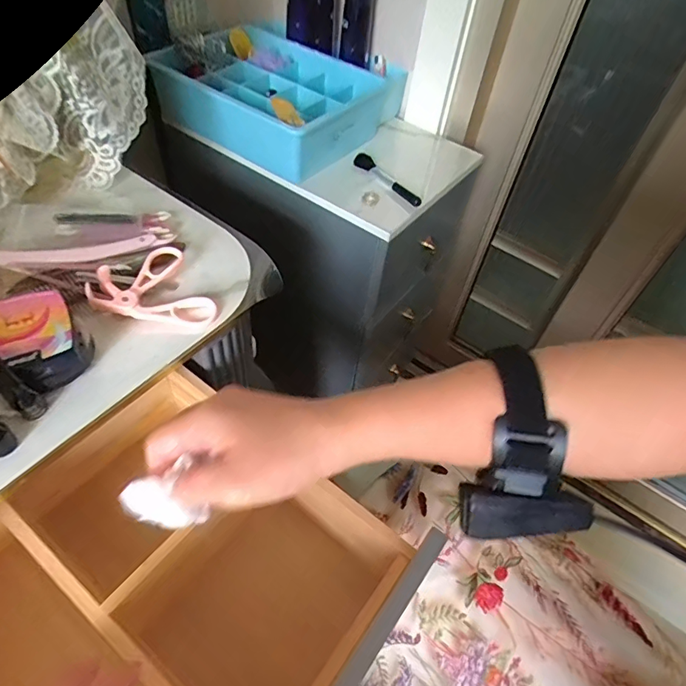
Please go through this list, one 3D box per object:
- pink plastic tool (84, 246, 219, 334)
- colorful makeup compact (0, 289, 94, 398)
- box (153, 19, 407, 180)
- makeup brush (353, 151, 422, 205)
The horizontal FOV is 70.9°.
[{"bbox_3d":[-0.156,-0.039,0.388,0.081,0.031,0.078,-28,58,-26],"label":"pink plastic tool"},{"bbox_3d":[-0.222,0.001,0.337,0.070,0.033,0.068,-33,61,-28],"label":"colorful makeup compact"},{"bbox_3d":[-0.088,-0.380,0.712,0.293,0.074,0.297,30,54,18],"label":"box"},{"bbox_3d":[0.060,-0.217,0.637,0.017,0.012,0.124,-28,58,-26],"label":"makeup brush"}]

